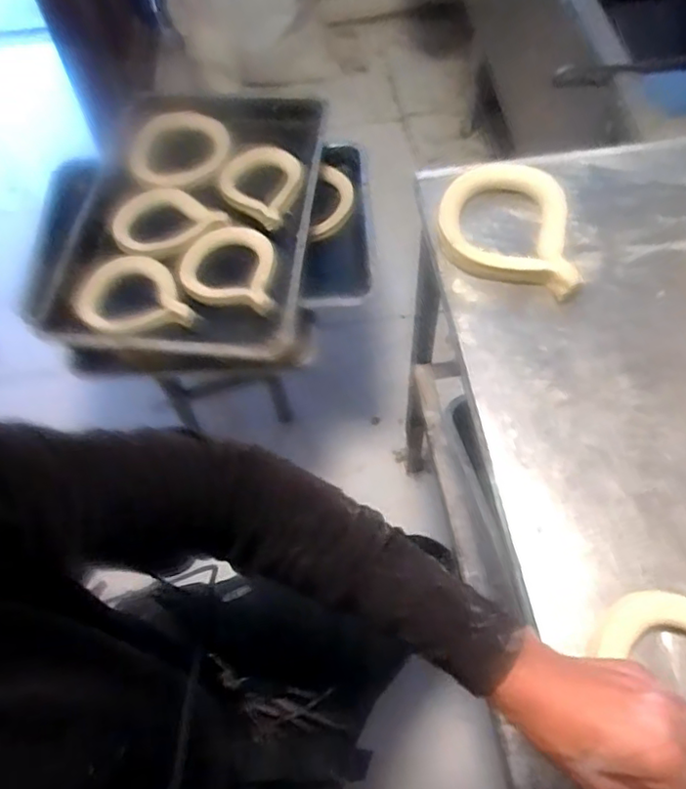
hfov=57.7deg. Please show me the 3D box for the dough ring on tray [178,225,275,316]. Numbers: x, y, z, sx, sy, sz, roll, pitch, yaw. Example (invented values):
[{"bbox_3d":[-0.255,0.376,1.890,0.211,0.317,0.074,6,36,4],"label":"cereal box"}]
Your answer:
[{"bbox_3d":[-0.188,-0.201,1.000,0.149,0.041,0.149,-2,74,-3],"label":"dough ring on tray"}]

